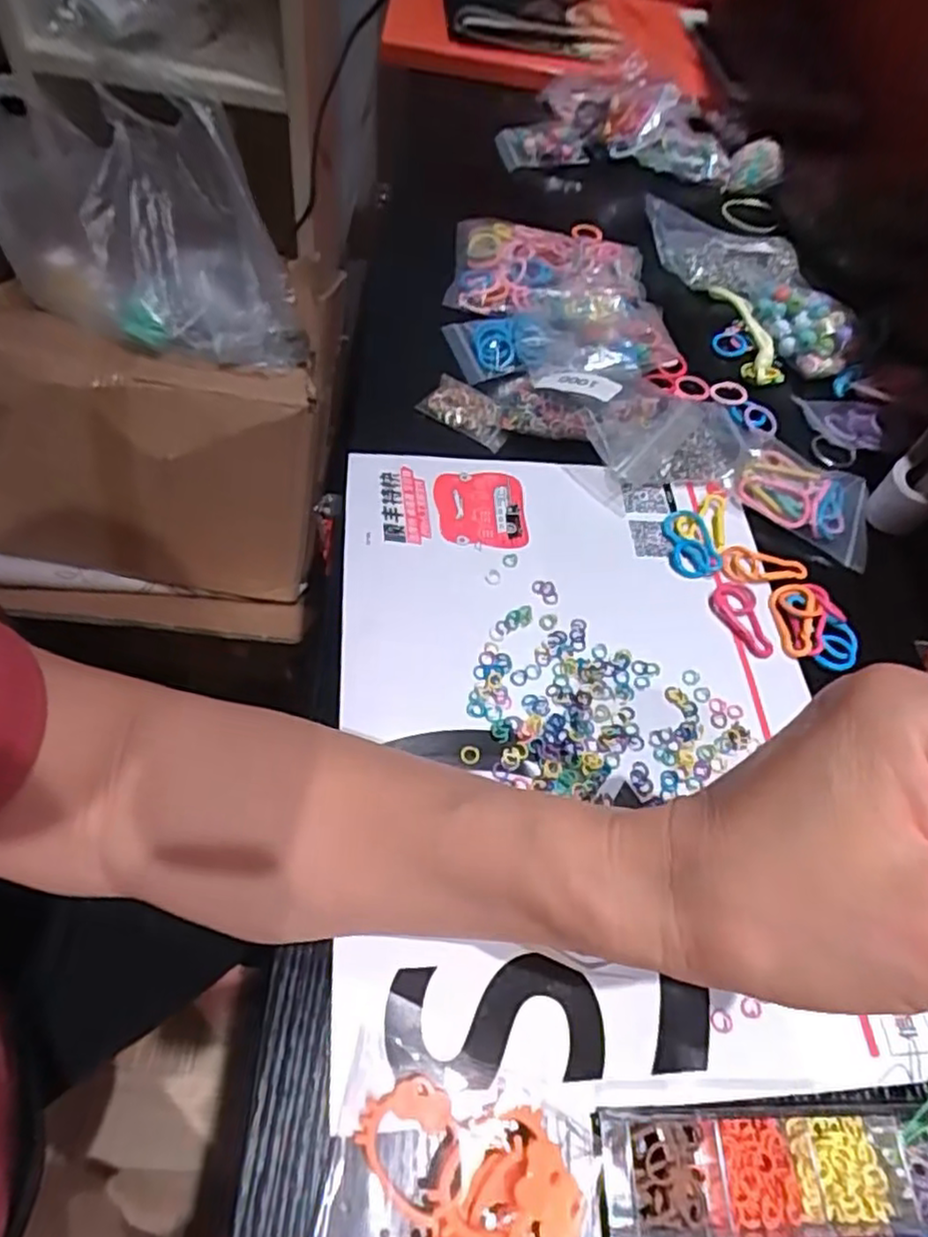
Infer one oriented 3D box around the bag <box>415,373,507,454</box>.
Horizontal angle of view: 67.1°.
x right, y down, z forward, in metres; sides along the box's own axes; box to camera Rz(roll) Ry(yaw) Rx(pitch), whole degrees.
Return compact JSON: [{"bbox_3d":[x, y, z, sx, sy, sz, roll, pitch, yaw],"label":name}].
[{"bbox_3d":[0.003,-0.133,0.446,0.056,0.014,0.035,27,58,9],"label":"bag"}]

